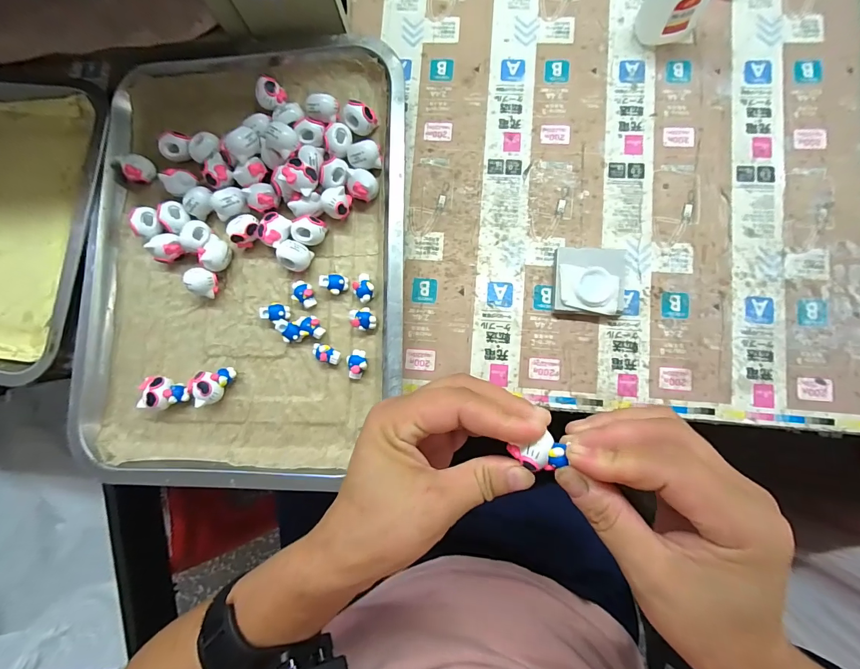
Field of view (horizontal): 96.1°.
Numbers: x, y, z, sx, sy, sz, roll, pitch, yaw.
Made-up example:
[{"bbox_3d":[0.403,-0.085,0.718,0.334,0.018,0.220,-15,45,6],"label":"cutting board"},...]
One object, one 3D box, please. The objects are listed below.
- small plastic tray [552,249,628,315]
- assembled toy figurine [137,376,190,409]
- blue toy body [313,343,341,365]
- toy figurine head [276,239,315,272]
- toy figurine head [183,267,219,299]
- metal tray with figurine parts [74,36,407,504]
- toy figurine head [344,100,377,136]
[{"bbox_3d":[0.122,-0.041,0.293,0.054,0.015,0.050,2,85,10],"label":"small plastic tray"},{"bbox_3d":[-0.208,0.046,0.306,0.033,0.022,0.024,8,86,10],"label":"assembled toy figurine"},{"bbox_3d":[-0.079,0.015,0.299,0.020,0.013,0.013,12,86,11],"label":"blue toy body"},{"bbox_3d":[-0.108,-0.062,0.307,0.025,0.018,0.022,27,89,11],"label":"toy figurine head"},{"bbox_3d":[-0.184,-0.042,0.312,0.024,0.020,0.020,21,88,11],"label":"toy figurine head"},{"bbox_3d":[-0.150,-0.062,0.306,0.259,0.029,0.343,0,84,10],"label":"metal tray with figurine parts"},{"bbox_3d":[-0.055,-0.171,0.307,0.020,0.021,0.020,39,92,11],"label":"toy figurine head"}]

